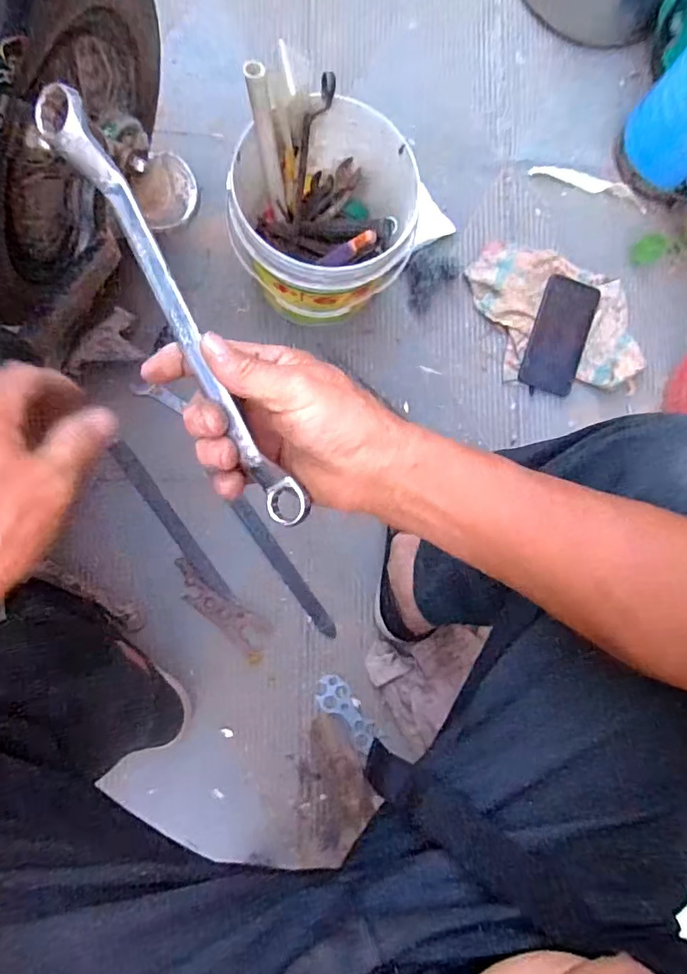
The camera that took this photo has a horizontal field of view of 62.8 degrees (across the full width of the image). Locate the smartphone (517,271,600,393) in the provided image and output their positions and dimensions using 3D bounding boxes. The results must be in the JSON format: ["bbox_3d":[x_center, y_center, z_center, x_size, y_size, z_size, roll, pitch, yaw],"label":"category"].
[{"bbox_3d":[0.312,-0.217,0.808,0.083,0.009,0.163,16,92,-15],"label":"smartphone"}]

